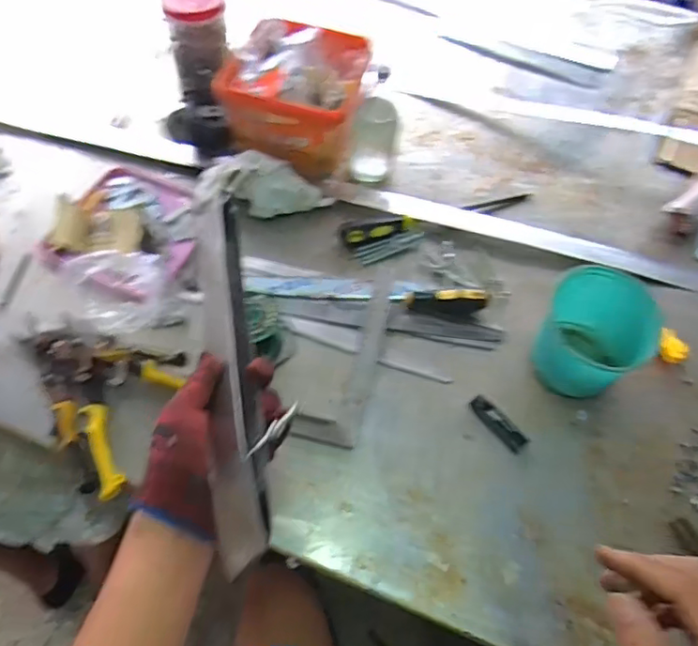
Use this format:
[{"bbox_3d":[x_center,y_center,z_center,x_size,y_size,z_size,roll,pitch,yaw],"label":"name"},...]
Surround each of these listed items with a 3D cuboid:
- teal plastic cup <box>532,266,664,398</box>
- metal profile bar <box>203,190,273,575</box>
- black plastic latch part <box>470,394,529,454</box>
[{"bbox_3d":[0.283,0.013,0.681,0.122,0.099,0.120,1,60,-2],"label":"teal plastic cup"},{"bbox_3d":[-0.108,0.003,0.520,0.037,0.034,0.443,-8,41,-9],"label":"metal profile bar"},{"bbox_3d":[0.173,0.115,0.670,0.025,0.012,0.075,-34,67,-20],"label":"black plastic latch part"}]

